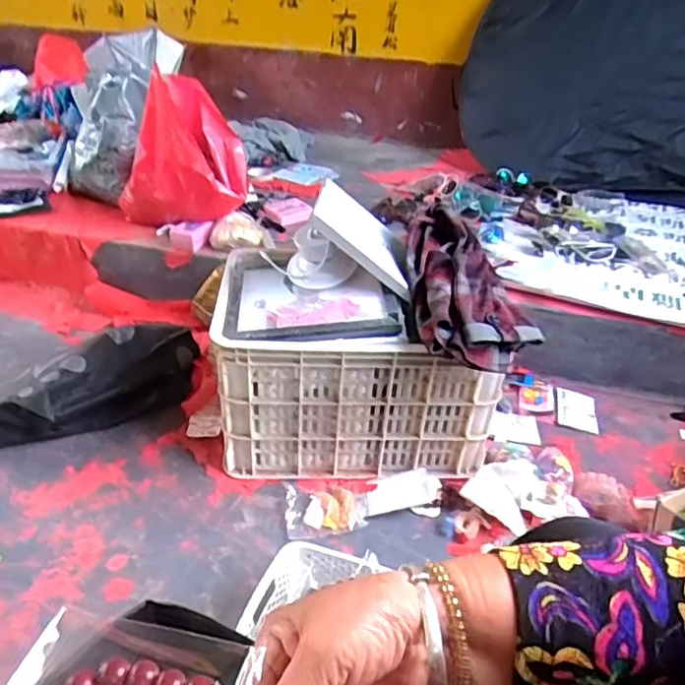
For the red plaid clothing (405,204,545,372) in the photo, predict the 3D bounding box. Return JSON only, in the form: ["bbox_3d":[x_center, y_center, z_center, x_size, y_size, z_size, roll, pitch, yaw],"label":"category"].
[{"bbox_3d":[0.199,-0.105,0.979,0.178,0.079,0.343,-1,46,-6],"label":"red plaid clothing"}]

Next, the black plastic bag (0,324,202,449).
[{"bbox_3d":[-0.497,0.086,1.165,0.453,0.134,0.183,-21,40,-33],"label":"black plastic bag"}]

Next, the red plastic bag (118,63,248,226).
[{"bbox_3d":[-0.404,-0.471,1.463,0.358,0.332,0.158,17,34,22],"label":"red plastic bag"}]

